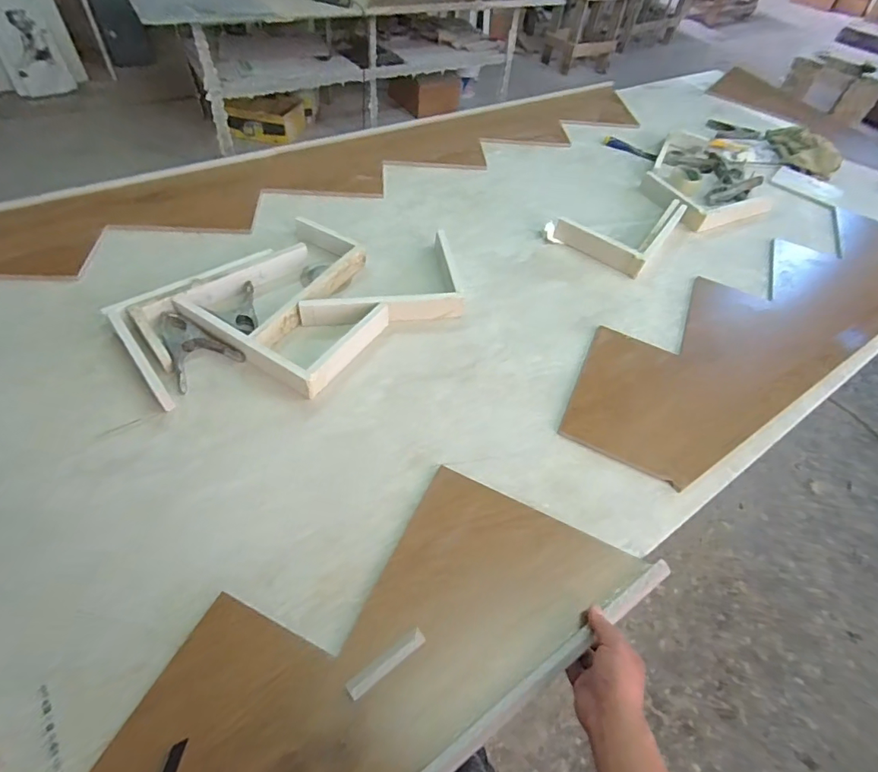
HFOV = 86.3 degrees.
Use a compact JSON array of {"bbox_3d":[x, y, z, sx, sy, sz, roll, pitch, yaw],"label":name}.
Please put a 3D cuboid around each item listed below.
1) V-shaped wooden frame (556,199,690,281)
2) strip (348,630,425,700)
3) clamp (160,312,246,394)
[{"bbox_3d":[0.448,-0.396,1.140,0.216,0.045,0.321,33,55,19],"label":"V-shaped wooden frame"},{"bbox_3d":[-0.060,0.315,0.536,0.098,0.008,0.019,-29,60,-26],"label":"strip"},{"bbox_3d":[-0.414,-0.068,0.779,0.113,0.032,0.150,-35,63,-29],"label":"clamp"}]

